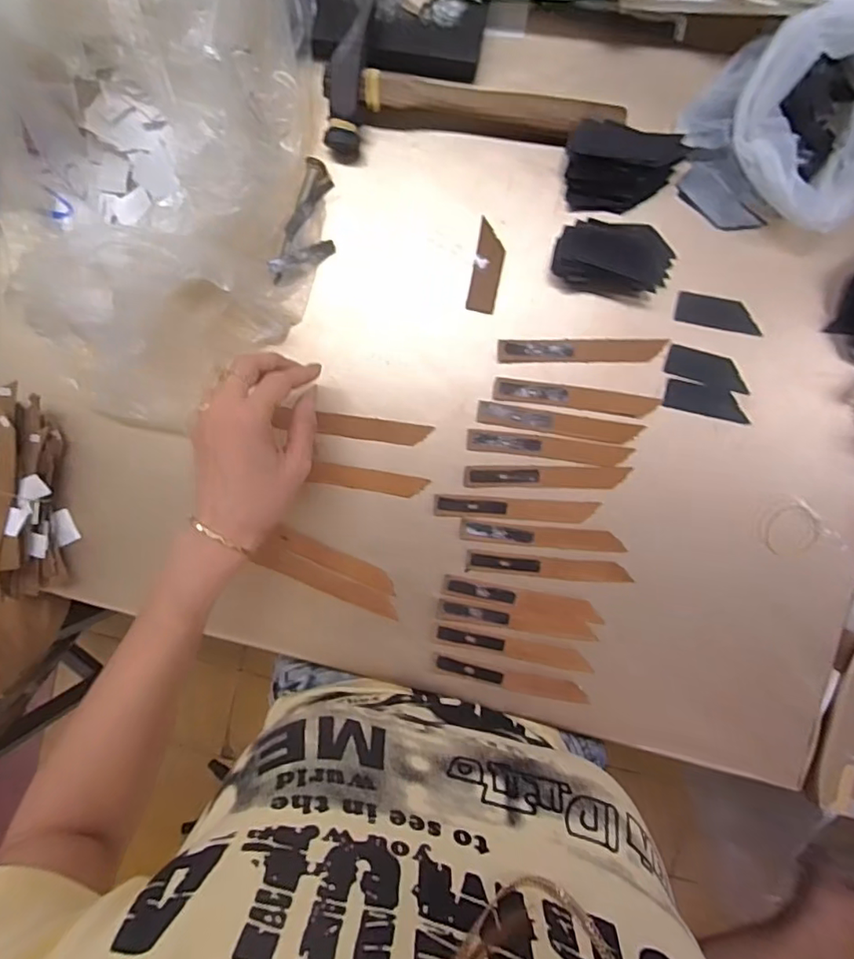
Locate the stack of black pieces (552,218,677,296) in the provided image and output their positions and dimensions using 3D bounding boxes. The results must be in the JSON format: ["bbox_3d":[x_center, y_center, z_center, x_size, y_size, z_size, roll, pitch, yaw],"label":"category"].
[{"bbox_3d":[0.140,-0.165,0.410,0.087,0.038,0.055,4,93,2],"label":"stack of black pieces"}]

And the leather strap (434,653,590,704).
[{"bbox_3d":[0.066,0.159,0.444,0.120,0.004,0.016,11,86,2],"label":"leather strap"}]

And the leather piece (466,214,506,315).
[{"bbox_3d":[0.047,-0.163,0.430,0.022,0.004,0.066,10,93,1],"label":"leather piece"}]

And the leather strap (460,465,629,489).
[{"bbox_3d":[0.094,-0.002,0.438,0.126,0.004,0.017,1,93,2],"label":"leather strap"}]

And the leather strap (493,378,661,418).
[{"bbox_3d":[0.115,-0.063,0.433,0.123,0.004,0.017,7,93,2],"label":"leather strap"}]

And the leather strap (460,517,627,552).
[{"bbox_3d":[0.089,0.045,0.438,0.125,0.004,0.017,5,93,2],"label":"leather strap"}]

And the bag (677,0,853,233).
[{"bbox_3d":[0.246,-0.240,0.379,0.123,0.075,0.125,2,93,2],"label":"bag"}]

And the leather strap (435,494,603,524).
[{"bbox_3d":[0.069,0.023,0.439,0.125,0.004,0.017,3,93,2],"label":"leather strap"}]

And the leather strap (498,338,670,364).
[{"bbox_3d":[0.119,-0.099,0.431,0.125,0.004,0.018,0,93,2],"label":"leather strap"}]

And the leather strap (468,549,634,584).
[{"bbox_3d":[0.096,0.069,0.443,0.126,0.005,0.016,5,93,2],"label":"leather strap"}]

